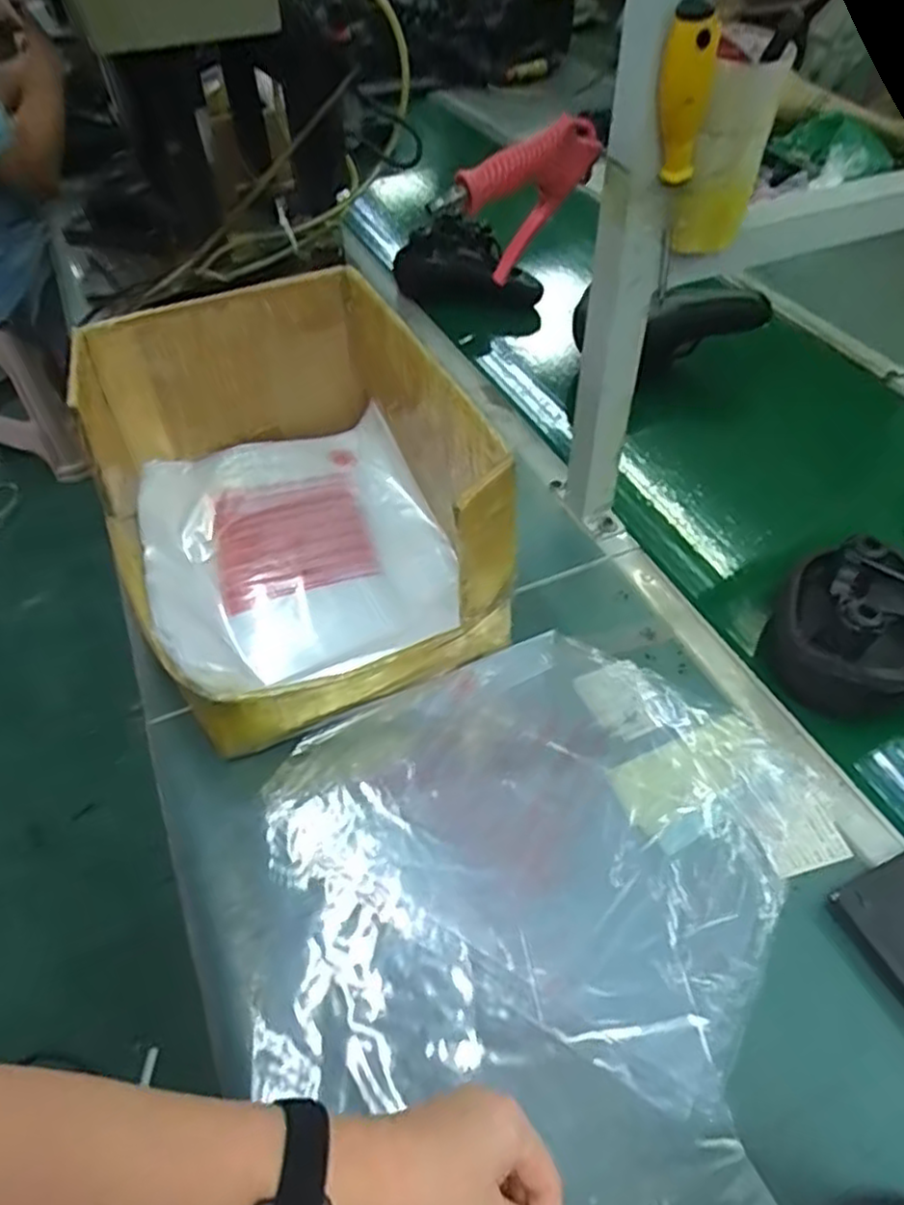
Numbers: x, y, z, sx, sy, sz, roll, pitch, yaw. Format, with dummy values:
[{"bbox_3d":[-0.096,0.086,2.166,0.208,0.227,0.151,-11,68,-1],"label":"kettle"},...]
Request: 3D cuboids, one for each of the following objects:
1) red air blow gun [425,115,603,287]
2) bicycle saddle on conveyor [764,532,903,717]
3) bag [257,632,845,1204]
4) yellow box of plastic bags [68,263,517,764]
[{"bbox_3d":[0.054,-0.326,0.598,0.140,0.109,0.032,-27,53,-21],"label":"red air blow gun"},{"bbox_3d":[0.429,0.040,0.655,0.242,0.097,0.140,22,53,22],"label":"bicycle saddle on conveyor"},{"bbox_3d":[0.081,0.204,0.532,0.435,0.080,0.434,-22,51,-15],"label":"bag"},{"bbox_3d":[-0.167,-0.104,0.746,0.335,0.234,0.440,-22,50,-15],"label":"yellow box of plastic bags"}]

